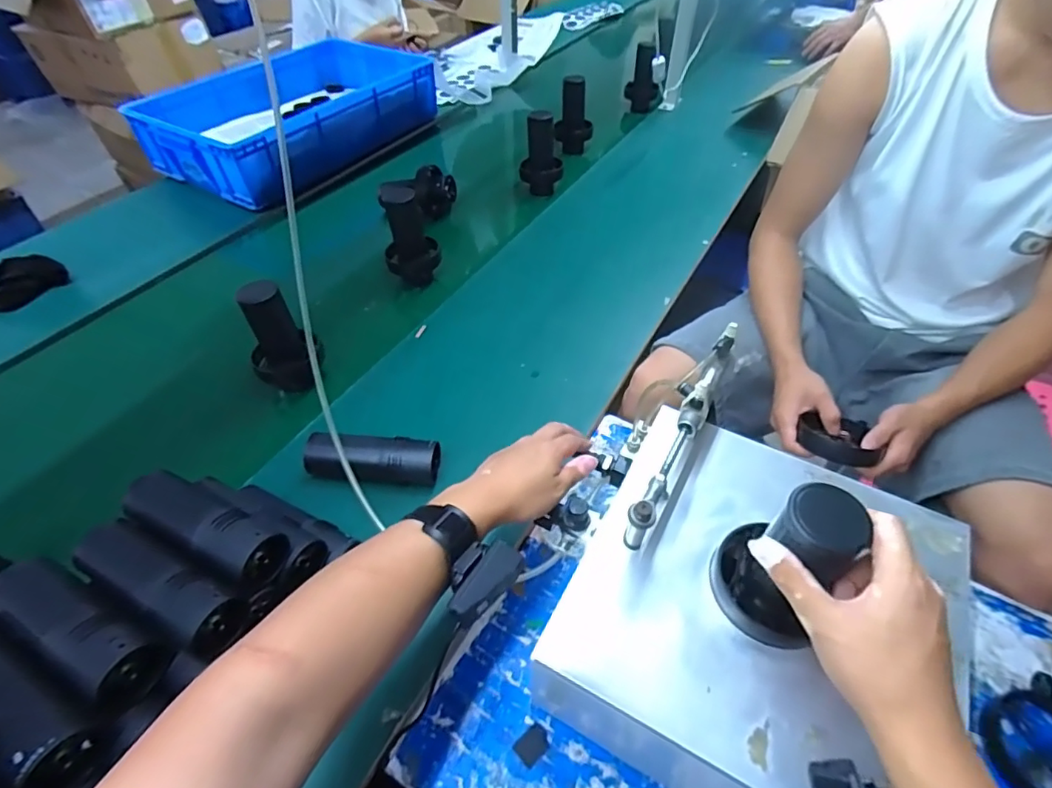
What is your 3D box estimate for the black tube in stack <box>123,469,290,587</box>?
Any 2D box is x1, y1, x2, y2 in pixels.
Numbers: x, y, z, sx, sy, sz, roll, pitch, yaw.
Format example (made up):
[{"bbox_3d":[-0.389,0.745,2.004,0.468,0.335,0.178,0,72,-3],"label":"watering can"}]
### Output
[{"bbox_3d":[-0.304,0.124,0.501,0.153,0.046,0.056,20,51,16],"label":"black tube in stack"}]

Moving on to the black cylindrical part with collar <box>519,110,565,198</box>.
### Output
[{"bbox_3d":[0.034,-0.517,1.162,0.093,0.166,0.075,3,48,2],"label":"black cylindrical part with collar"}]

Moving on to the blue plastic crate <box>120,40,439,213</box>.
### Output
[{"bbox_3d":[-0.571,-0.712,1.335,0.446,0.128,0.672,22,51,18],"label":"blue plastic crate"}]

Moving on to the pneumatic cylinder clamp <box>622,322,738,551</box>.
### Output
[{"bbox_3d":[0.150,0.037,0.515,0.027,0.089,0.232,23,52,18],"label":"pneumatic cylinder clamp"}]

